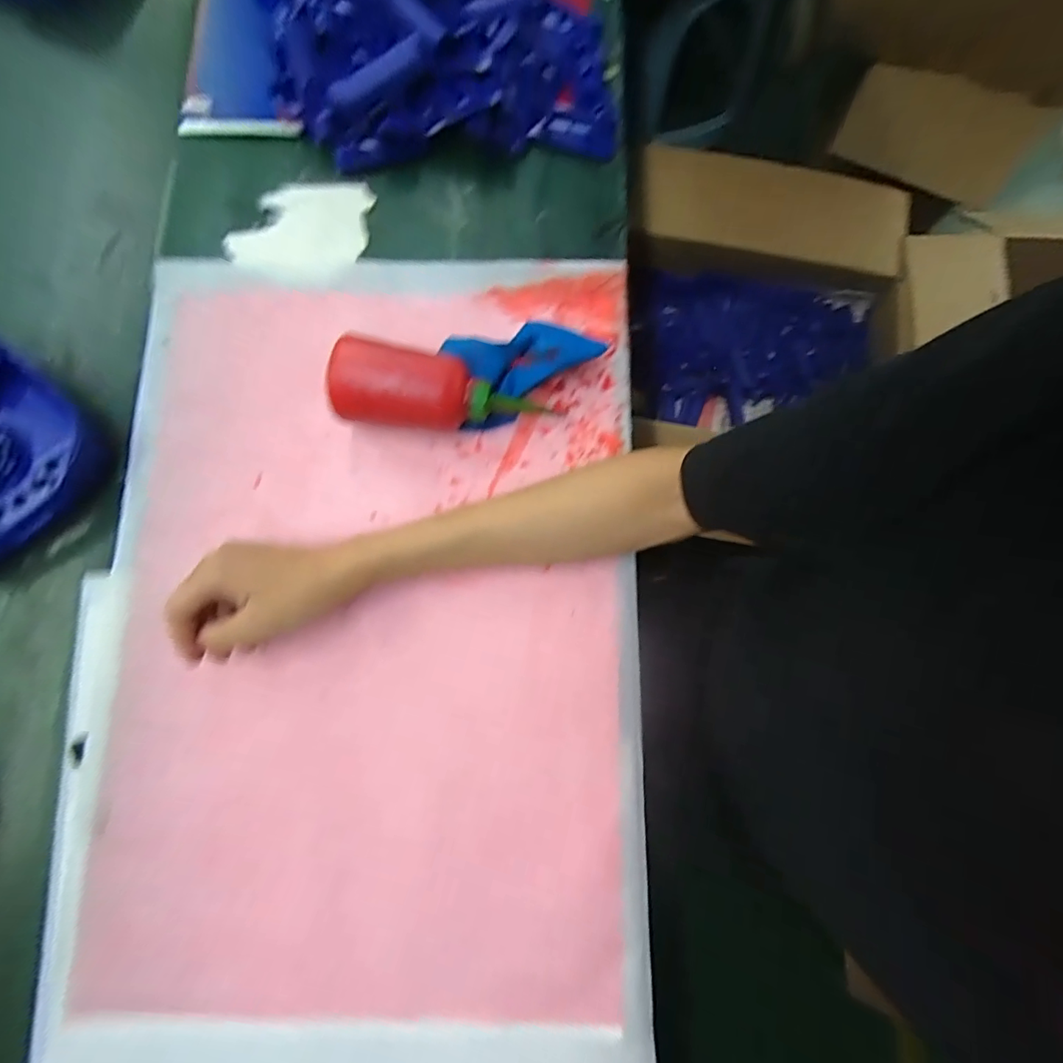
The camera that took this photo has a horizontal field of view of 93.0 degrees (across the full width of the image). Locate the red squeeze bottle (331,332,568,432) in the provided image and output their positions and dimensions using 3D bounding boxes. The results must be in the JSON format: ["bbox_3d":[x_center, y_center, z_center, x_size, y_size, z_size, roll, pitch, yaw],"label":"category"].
[{"bbox_3d":[-0.067,-0.106,0.383,0.158,0.052,0.053,5,80,0],"label":"red squeeze bottle"}]

